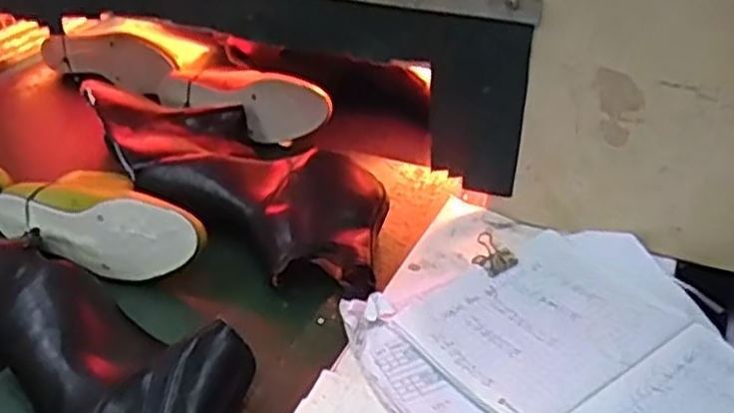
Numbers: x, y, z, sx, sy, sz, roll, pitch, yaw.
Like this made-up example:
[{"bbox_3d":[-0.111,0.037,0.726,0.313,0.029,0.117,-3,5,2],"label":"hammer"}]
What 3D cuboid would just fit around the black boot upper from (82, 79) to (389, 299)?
[{"bbox_3d":[-0.143,-0.043,0.835,0.455,0.064,0.157,28,44,36],"label":"black boot upper"}]

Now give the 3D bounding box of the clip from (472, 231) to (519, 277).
[{"bbox_3d":[0.112,0.043,0.684,0.031,0.021,0.038,-25,41,-31],"label":"clip"}]

